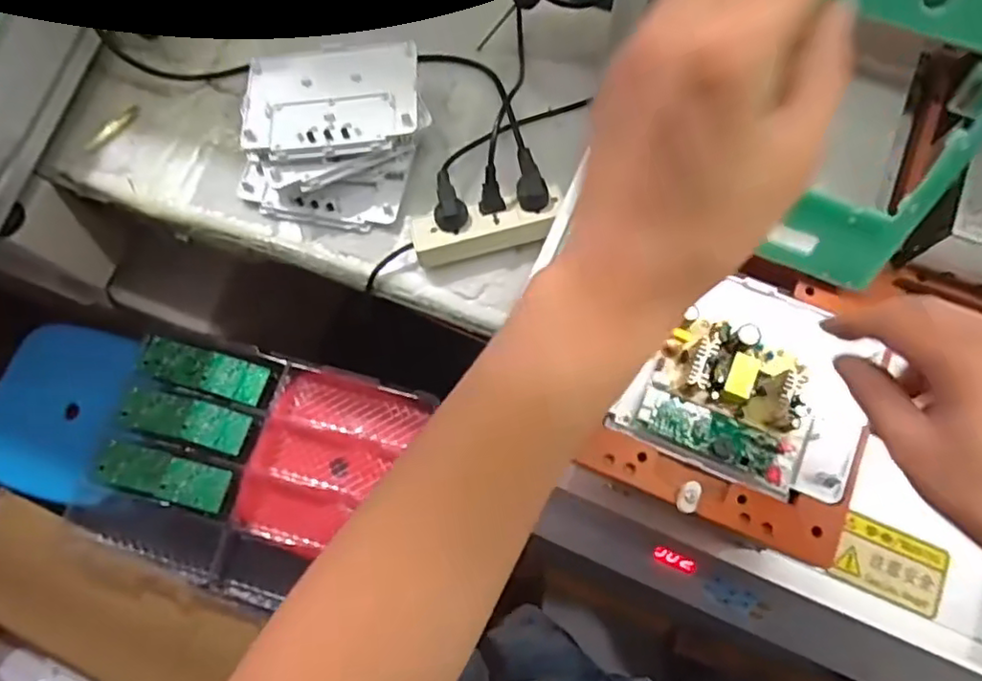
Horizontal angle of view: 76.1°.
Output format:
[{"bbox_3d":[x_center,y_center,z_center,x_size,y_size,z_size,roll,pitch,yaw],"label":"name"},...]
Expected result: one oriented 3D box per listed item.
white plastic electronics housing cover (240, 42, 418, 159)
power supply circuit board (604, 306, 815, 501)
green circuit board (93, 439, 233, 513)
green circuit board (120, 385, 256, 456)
[{"bbox_3d":[-0.173,-0.264,0.678,0.185,0.017,0.139,-3,72,0],"label":"white plastic electronics housing cover"},{"bbox_3d":[0.160,0.040,0.423,0.122,0.036,0.096,25,74,9],"label":"power supply circuit board"},{"bbox_3d":[-0.496,0.203,0.940,0.208,0.016,0.066,14,72,5],"label":"green circuit board"},{"bbox_3d":[-0.469,0.121,0.958,0.201,0.010,0.063,14,72,5],"label":"green circuit board"}]

